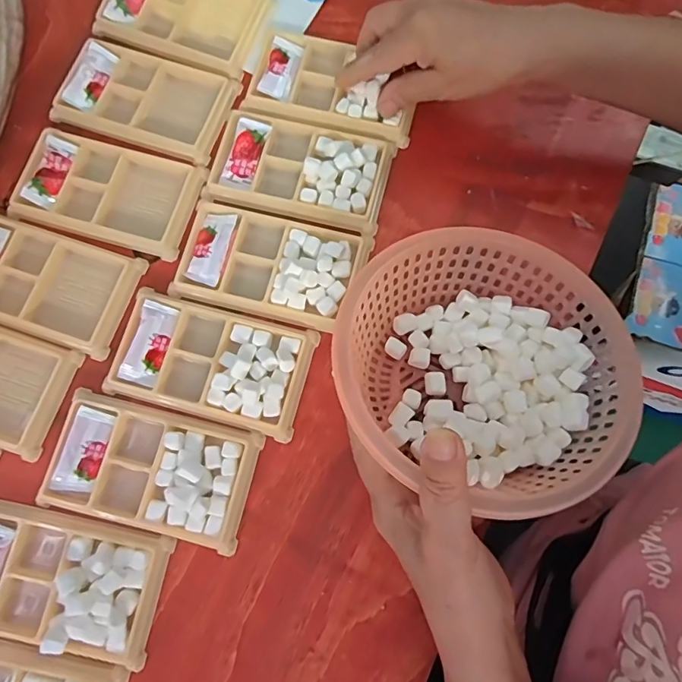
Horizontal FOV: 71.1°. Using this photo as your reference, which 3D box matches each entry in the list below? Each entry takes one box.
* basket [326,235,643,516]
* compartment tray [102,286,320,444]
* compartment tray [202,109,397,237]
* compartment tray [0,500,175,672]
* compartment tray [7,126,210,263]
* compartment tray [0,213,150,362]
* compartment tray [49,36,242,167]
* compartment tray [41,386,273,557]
[{"bbox_3d":[0.083,0.011,0.293,0.162,0.078,0.159,0,77,0],"label":"basket"},{"bbox_3d":[-0.091,0.012,0.335,0.134,0.016,0.080,16,77,3],"label":"compartment tray"},{"bbox_3d":[-0.030,-0.135,0.366,0.134,0.019,0.079,13,77,3],"label":"compartment tray"},{"bbox_3d":[-0.182,0.151,0.301,0.131,0.018,0.078,13,77,3],"label":"compartment tray"},{"bbox_3d":[-0.179,-0.117,0.371,0.130,0.017,0.079,16,78,3],"label":"compartment tray"},{"bbox_3d":[-0.222,-0.045,0.356,0.128,0.014,0.080,19,78,4],"label":"compartment tray"},{"bbox_3d":[-0.157,-0.198,0.387,0.130,0.012,0.083,19,78,4],"label":"compartment tray"},{"bbox_3d":[-0.128,0.084,0.320,0.134,0.016,0.079,15,77,3],"label":"compartment tray"}]

